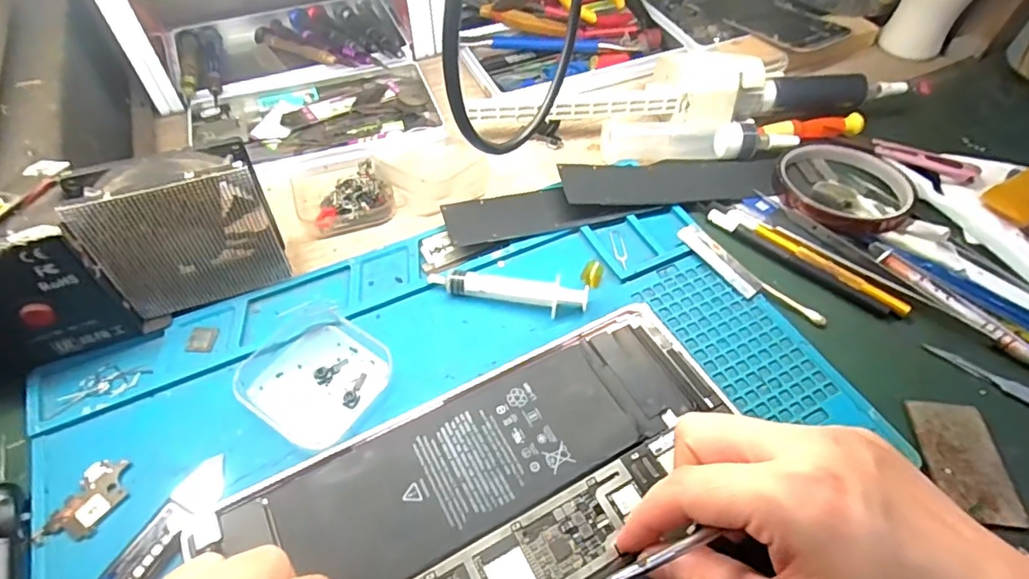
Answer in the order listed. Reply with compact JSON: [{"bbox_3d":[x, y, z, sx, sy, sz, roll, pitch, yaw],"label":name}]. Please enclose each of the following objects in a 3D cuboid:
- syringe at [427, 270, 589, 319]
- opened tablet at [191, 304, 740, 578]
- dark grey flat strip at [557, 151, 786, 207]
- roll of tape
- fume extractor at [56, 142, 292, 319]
[{"bbox_3d":[-0.004,0.001,0.316,0.090,0.013,0.019,6,54,3],"label":"syringe"},{"bbox_3d":[0.007,0.114,0.236,0.239,0.008,0.170,-24,58,-18],"label":"opened tablet"},{"bbox_3d":[0.110,-0.074,0.373,0.162,0.009,0.038,-5,59,-14],"label":"dark grey flat strip"},{"bbox_3d":[0.224,-0.071,0.377,0.086,0.009,0.083,1,54,-1],"label":"roll of tape"},{"bbox_3d":[-0.167,-0.029,0.288,0.080,0.084,0.027,-22,58,-17],"label":"fume extractor"}]

